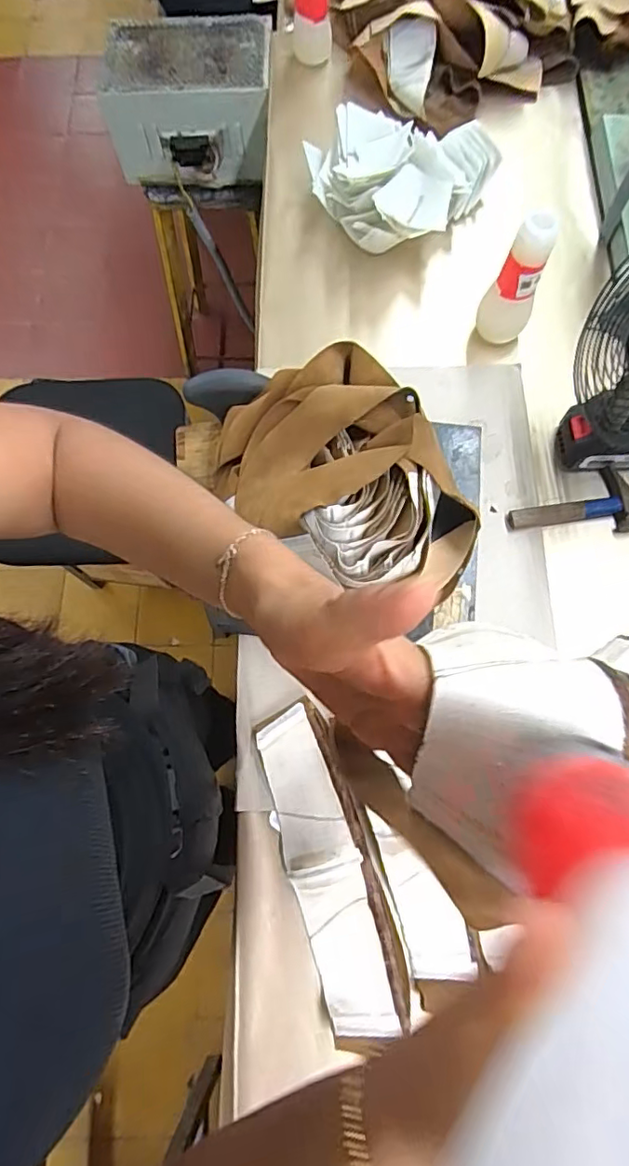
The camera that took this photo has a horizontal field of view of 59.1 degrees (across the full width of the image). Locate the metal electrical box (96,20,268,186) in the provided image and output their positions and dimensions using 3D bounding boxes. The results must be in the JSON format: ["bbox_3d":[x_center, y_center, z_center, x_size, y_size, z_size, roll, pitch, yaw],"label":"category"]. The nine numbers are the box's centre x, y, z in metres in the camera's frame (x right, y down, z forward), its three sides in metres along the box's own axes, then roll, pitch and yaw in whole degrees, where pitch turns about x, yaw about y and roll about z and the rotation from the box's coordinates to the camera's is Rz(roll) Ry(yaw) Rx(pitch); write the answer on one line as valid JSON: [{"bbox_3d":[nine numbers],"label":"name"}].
[{"bbox_3d":[-0.230,-0.905,1.044,0.299,0.148,0.226,5,73,1],"label":"metal electrical box"}]

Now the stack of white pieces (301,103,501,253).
[{"bbox_3d":[0.137,-0.587,0.822,0.282,0.104,0.180,-4,73,-2],"label":"stack of white pieces"}]

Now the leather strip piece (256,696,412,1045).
[{"bbox_3d":[0.015,0.295,0.588,0.087,0.037,0.320,-17,74,-5],"label":"leather strip piece"}]

